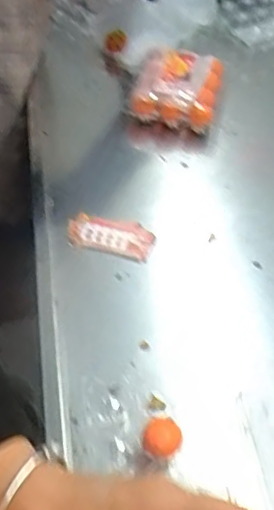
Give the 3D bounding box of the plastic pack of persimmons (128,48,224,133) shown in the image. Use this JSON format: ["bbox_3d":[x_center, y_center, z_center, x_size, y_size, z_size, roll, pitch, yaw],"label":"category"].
[{"bbox_3d":[0.069,-0.280,0.977,0.139,0.050,0.151,13,49,6],"label":"plastic pack of persimmons"}]

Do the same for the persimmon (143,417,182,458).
[{"bbox_3d":[0.024,0.187,0.597,0.036,0.033,0.036,3,49,-3],"label":"persimmon"}]

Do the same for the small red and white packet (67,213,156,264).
[{"bbox_3d":[-0.036,-0.023,0.803,0.117,0.013,0.065,13,49,5],"label":"small red and white packet"}]

